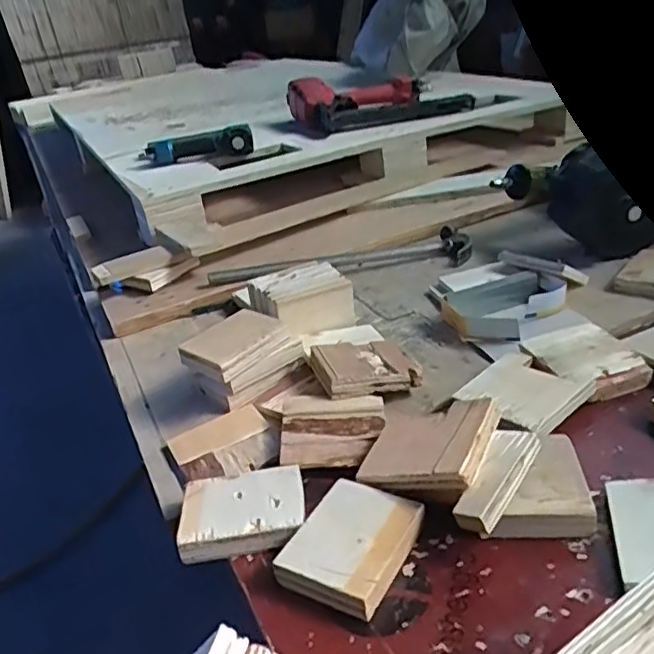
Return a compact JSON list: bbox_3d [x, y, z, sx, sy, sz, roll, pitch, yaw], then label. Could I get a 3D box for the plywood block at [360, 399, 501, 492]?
[{"bbox_3d":[0.075,0.088,0.474,0.094,0.013,0.078,-12,27,34],"label":"plywood block"}]

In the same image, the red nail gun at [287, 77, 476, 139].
[{"bbox_3d":[0.101,-0.448,1.221,0.322,0.058,0.229,-12,30,-8],"label":"red nail gun"}]

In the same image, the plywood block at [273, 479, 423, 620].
[{"bbox_3d":[0.017,0.149,0.431,0.071,0.022,0.090,12,35,31],"label":"plywood block"}]

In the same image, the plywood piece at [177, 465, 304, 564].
[{"bbox_3d":[-0.064,0.140,0.474,0.091,0.018,0.074,-8,30,-2],"label":"plywood piece"}]

